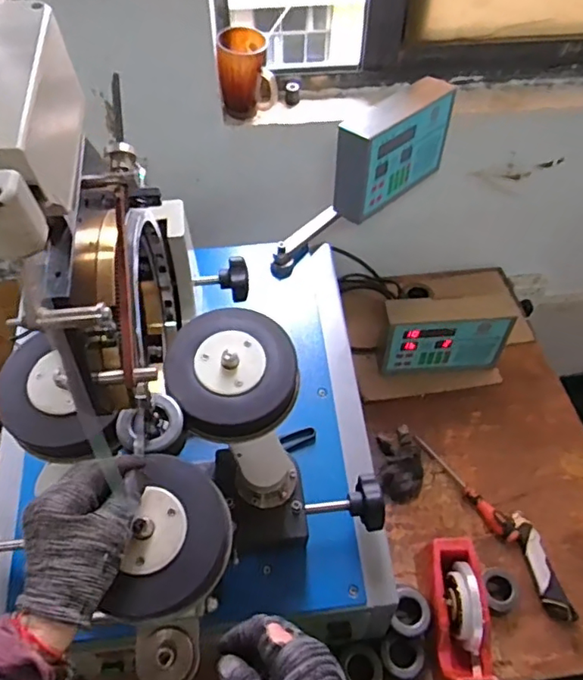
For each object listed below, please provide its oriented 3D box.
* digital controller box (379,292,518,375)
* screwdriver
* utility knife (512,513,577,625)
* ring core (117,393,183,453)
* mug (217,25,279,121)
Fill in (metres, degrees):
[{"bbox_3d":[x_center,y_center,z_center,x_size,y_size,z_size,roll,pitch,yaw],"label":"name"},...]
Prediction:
[{"bbox_3d":[0.280,-0.010,1.035,0.234,0.150,0.070,-3,52,-3],"label":"digital controller box"},{"bbox_3d":[0.293,0.239,0.929,0.032,0.025,0.221,-26,57,-19],"label":"screwdriver"},{"bbox_3d":[0.381,0.342,0.848,0.041,0.017,0.166,-10,53,-8],"label":"utility knife"},{"bbox_3d":[-0.132,0.077,0.516,0.059,0.023,0.051,-27,57,-20],"label":"ring core"},{"bbox_3d":[-0.073,-0.433,0.900,0.088,0.116,0.080,-7,53,-6],"label":"mug"}]

